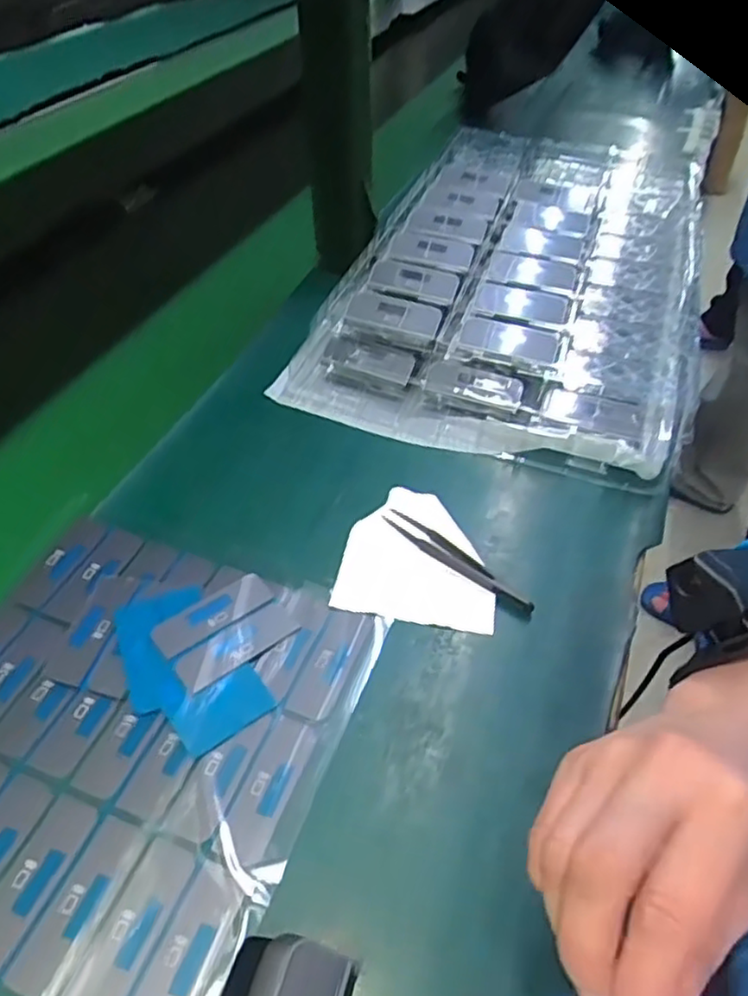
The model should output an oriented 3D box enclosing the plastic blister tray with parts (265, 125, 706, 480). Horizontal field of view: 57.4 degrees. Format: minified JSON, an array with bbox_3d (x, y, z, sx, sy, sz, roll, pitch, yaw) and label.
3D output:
[{"bbox_3d":[0.160,-0.231,0.662,0.303,0.063,0.544,16,48,15],"label":"plastic blister tray with parts"}]

